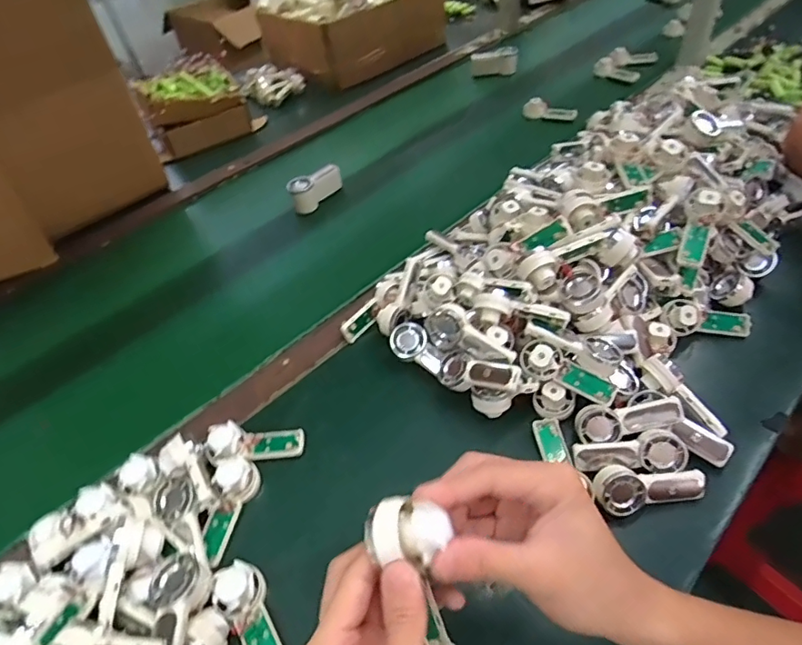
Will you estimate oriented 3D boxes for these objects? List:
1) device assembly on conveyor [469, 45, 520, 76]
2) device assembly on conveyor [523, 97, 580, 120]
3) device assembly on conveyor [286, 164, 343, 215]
[{"bbox_3d":[0.198,-0.542,1.060,0.101,0.055,0.020,7,47,33],"label":"device assembly on conveyor"},{"bbox_3d":[0.266,-0.379,0.911,0.095,0.034,0.019,29,57,28],"label":"device assembly on conveyor"},{"bbox_3d":[-0.133,-0.215,0.813,0.093,0.047,0.039,-38,55,-25],"label":"device assembly on conveyor"}]

